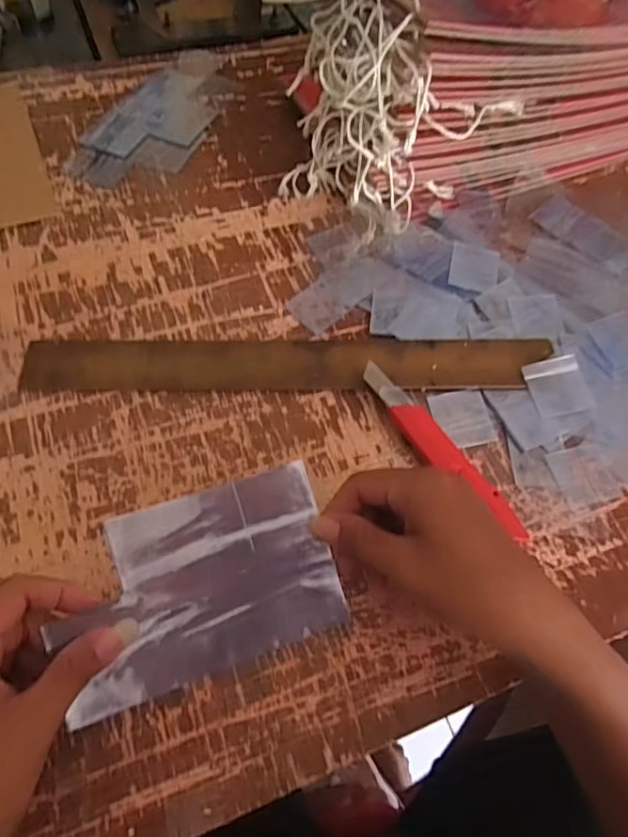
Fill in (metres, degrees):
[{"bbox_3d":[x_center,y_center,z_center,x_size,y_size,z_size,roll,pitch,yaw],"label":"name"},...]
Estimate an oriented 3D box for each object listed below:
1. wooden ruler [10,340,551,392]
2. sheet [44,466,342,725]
[{"bbox_3d":[-0.018,-0.046,0.452,0.424,0.011,0.047,0,60,-4],"label":"wooden ruler"},{"bbox_3d":[-0.070,0.104,0.344,0.168,0.016,0.110,-16,88,-19],"label":"sheet"}]

